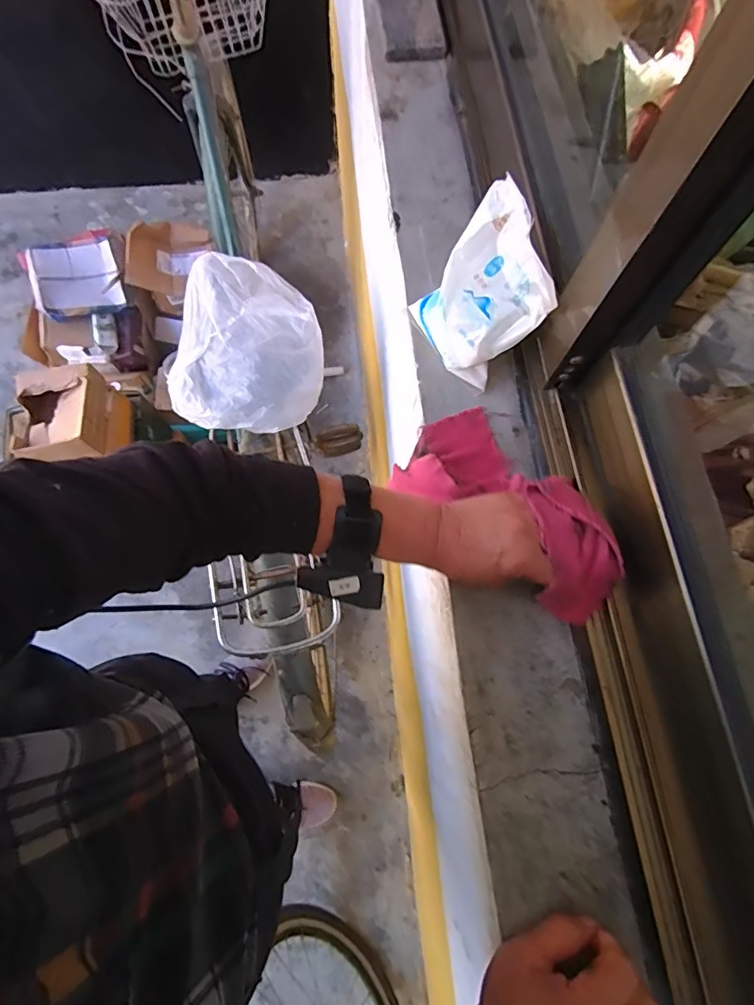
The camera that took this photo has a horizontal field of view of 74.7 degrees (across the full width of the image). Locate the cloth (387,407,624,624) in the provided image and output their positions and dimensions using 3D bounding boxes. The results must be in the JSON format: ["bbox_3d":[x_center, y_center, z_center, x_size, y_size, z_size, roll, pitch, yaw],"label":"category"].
[{"bbox_3d":[0.114,0.005,0.433,0.103,0.069,0.209,-38,60,-13],"label":"cloth"}]

